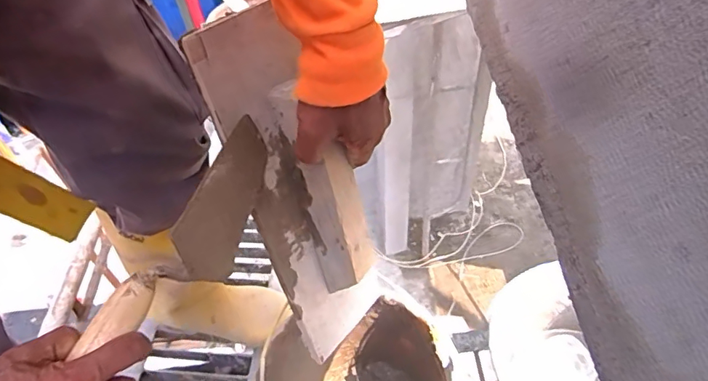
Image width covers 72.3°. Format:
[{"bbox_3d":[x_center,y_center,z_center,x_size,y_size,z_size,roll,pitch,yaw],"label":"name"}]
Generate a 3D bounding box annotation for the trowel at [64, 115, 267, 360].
[{"bbox_3d":[-0.129,0.041,0.403,0.040,0.088,0.215,23,65,22],"label":"trowel"}]

